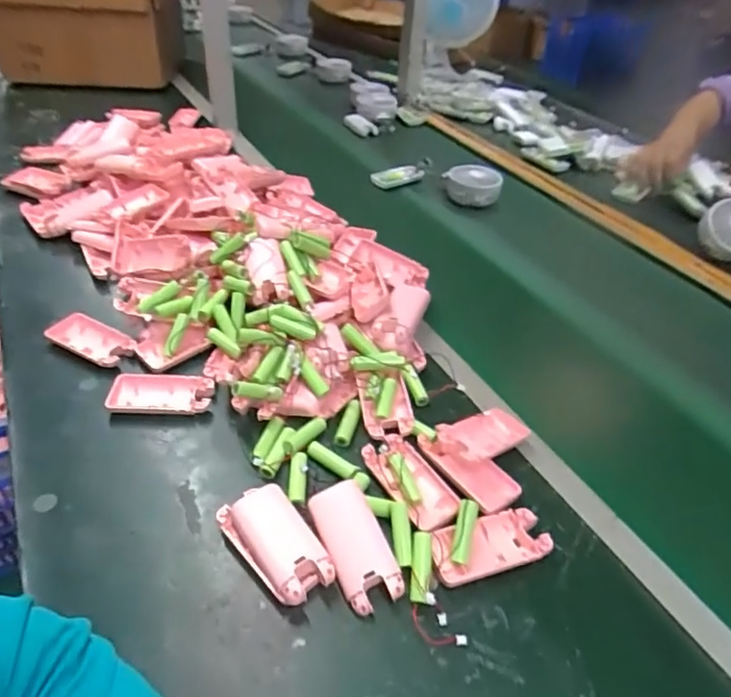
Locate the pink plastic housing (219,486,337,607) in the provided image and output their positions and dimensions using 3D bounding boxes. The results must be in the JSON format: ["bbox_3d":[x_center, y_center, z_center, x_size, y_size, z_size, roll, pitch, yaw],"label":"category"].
[{"bbox_3d":[-0.068,0.149,0.430,0.051,0.029,0.100,-27,50,-30],"label":"pink plastic housing"}]

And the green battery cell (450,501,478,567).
[{"bbox_3d":[0.078,0.145,0.439,0.015,0.014,0.051,12,55,11],"label":"green battery cell"}]

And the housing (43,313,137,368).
[{"bbox_3d":[-0.296,-0.009,0.598,0.101,0.015,0.046,26,46,24],"label":"housing"}]

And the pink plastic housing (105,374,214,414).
[{"bbox_3d":[-0.200,0.045,0.550,0.095,0.014,0.048,1,41,-2],"label":"pink plastic housing"}]

